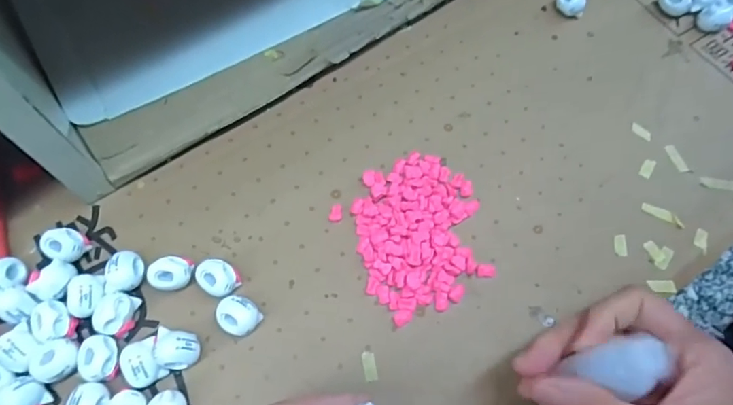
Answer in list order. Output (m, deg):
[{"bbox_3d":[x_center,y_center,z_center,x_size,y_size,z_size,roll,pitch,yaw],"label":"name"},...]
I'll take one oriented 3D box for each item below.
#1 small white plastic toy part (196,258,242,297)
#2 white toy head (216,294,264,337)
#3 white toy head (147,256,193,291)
[{"bbox_3d":[-0.092,0.048,0.315,0.025,0.019,0.021,25,68,9],"label":"small white plastic toy part"},{"bbox_3d":[-0.078,0.069,0.305,0.025,0.018,0.022,27,69,10],"label":"white toy head"},{"bbox_3d":[-0.122,0.046,0.315,0.026,0.019,0.019,-2,67,-2],"label":"white toy head"}]

